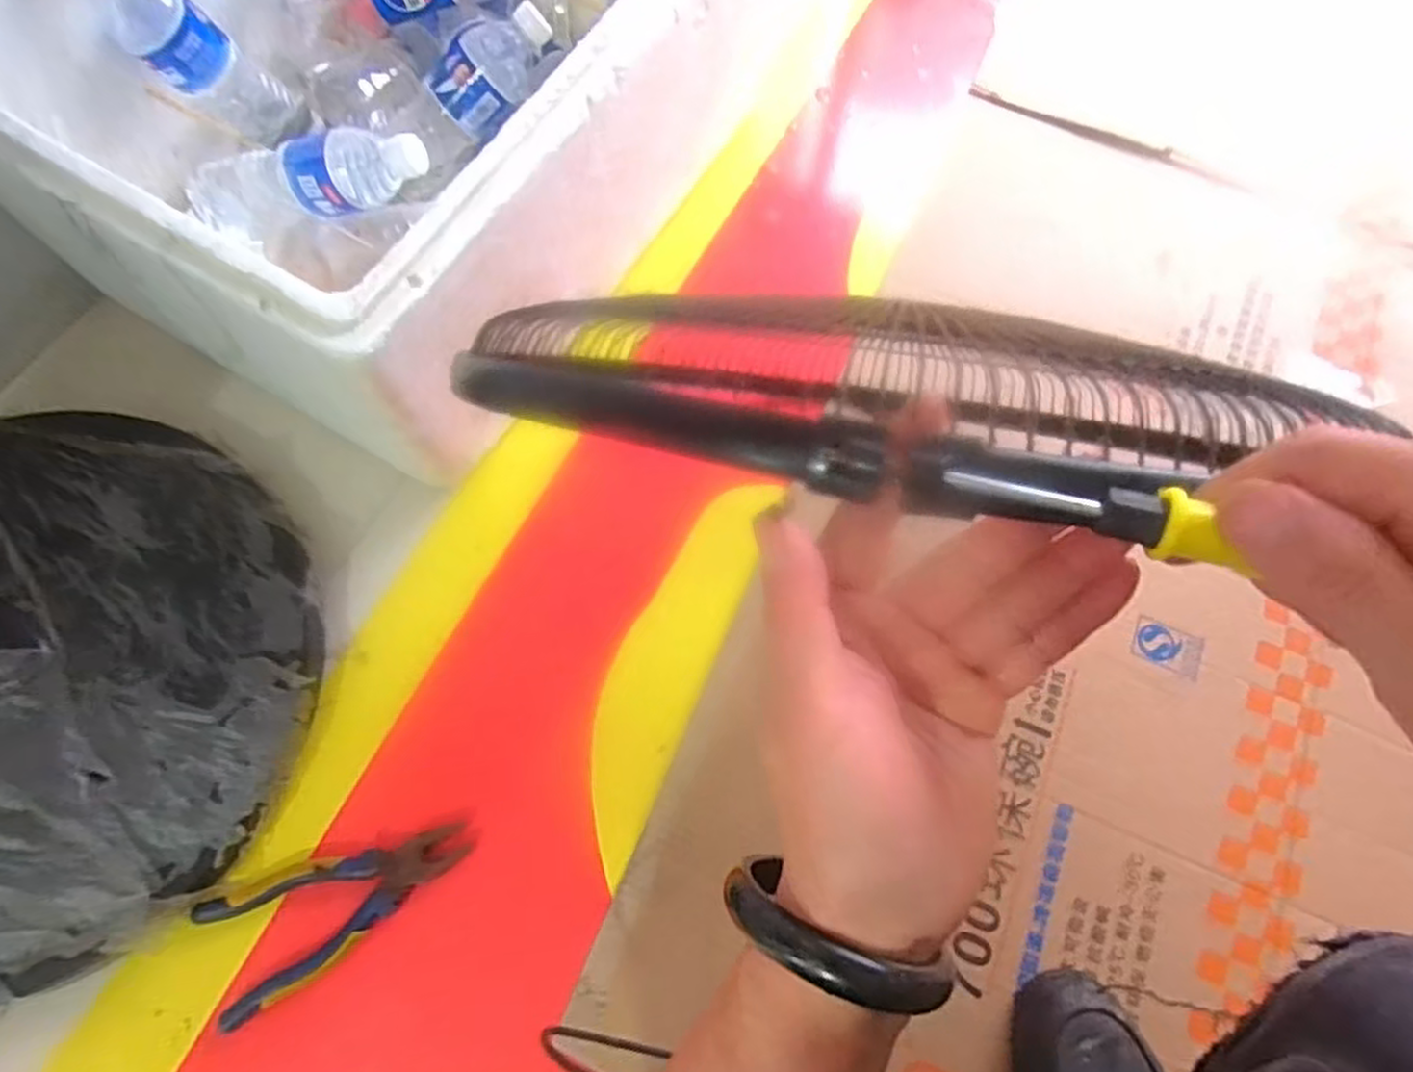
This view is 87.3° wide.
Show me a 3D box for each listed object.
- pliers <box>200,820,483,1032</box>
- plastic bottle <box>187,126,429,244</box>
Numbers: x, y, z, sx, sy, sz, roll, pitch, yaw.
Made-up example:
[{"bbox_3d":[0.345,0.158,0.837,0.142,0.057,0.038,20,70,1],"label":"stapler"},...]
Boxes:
[{"bbox_3d":[-0.270,0.257,0.526,0.189,0.028,0.079,-31,74,-12],"label":"pliers"},{"bbox_3d":[-0.339,-0.303,0.626,0.223,0.067,0.073,-6,70,13],"label":"plastic bottle"}]

